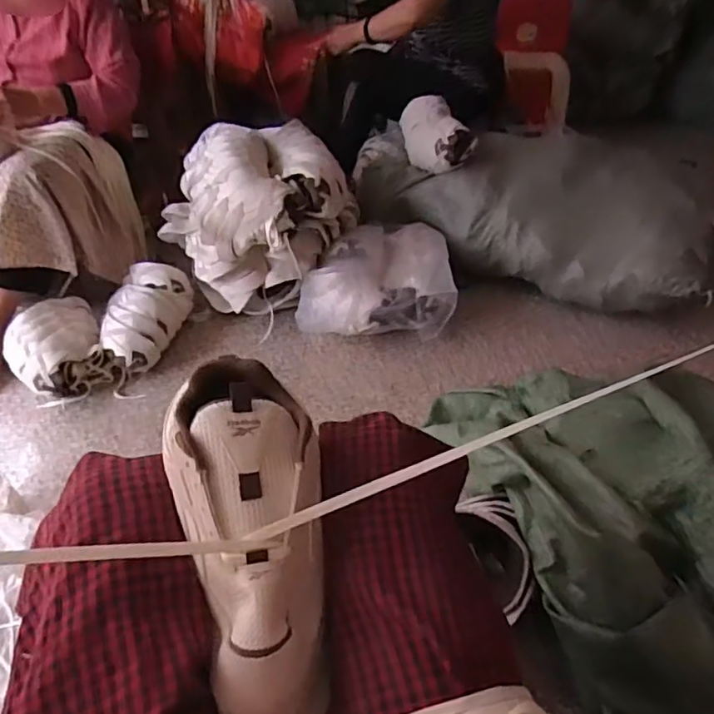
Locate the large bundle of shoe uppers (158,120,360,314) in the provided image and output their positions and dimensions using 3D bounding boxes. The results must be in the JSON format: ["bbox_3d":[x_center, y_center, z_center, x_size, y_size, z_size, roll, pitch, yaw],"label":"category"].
[{"bbox_3d":[-0.233,-0.347,1.374,0.365,0.338,0.357,26,45,30],"label":"large bundle of shoe uppers"}]

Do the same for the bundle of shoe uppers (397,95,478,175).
[{"bbox_3d":[0.213,-0.602,1.526,0.136,0.125,0.323,-5,38,-6],"label":"bundle of shoe uppers"}]

